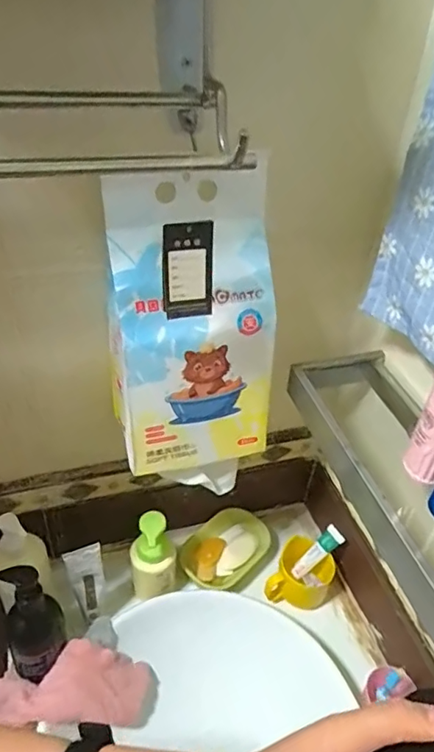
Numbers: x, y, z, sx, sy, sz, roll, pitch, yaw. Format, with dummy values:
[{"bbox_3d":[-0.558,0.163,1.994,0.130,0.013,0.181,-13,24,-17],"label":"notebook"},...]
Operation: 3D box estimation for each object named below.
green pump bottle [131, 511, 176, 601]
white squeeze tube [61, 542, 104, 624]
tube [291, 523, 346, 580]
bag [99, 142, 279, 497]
[{"bbox_3d":[-0.091,0.252,0.760,0.060,0.123,0.052,-8,41,-14],"label":"green pump bottle"},{"bbox_3d":[-0.174,0.276,0.716,0.044,0.163,0.045,-12,43,-19],"label":"white squeeze tube"},{"bbox_3d":[0.152,0.268,0.809,0.019,0.098,0.028,27,18,-46],"label":"tube"},{"bbox_3d":[-0.023,-0.031,0.560,0.157,0.331,0.120,-16,44,-23],"label":"bag"}]

